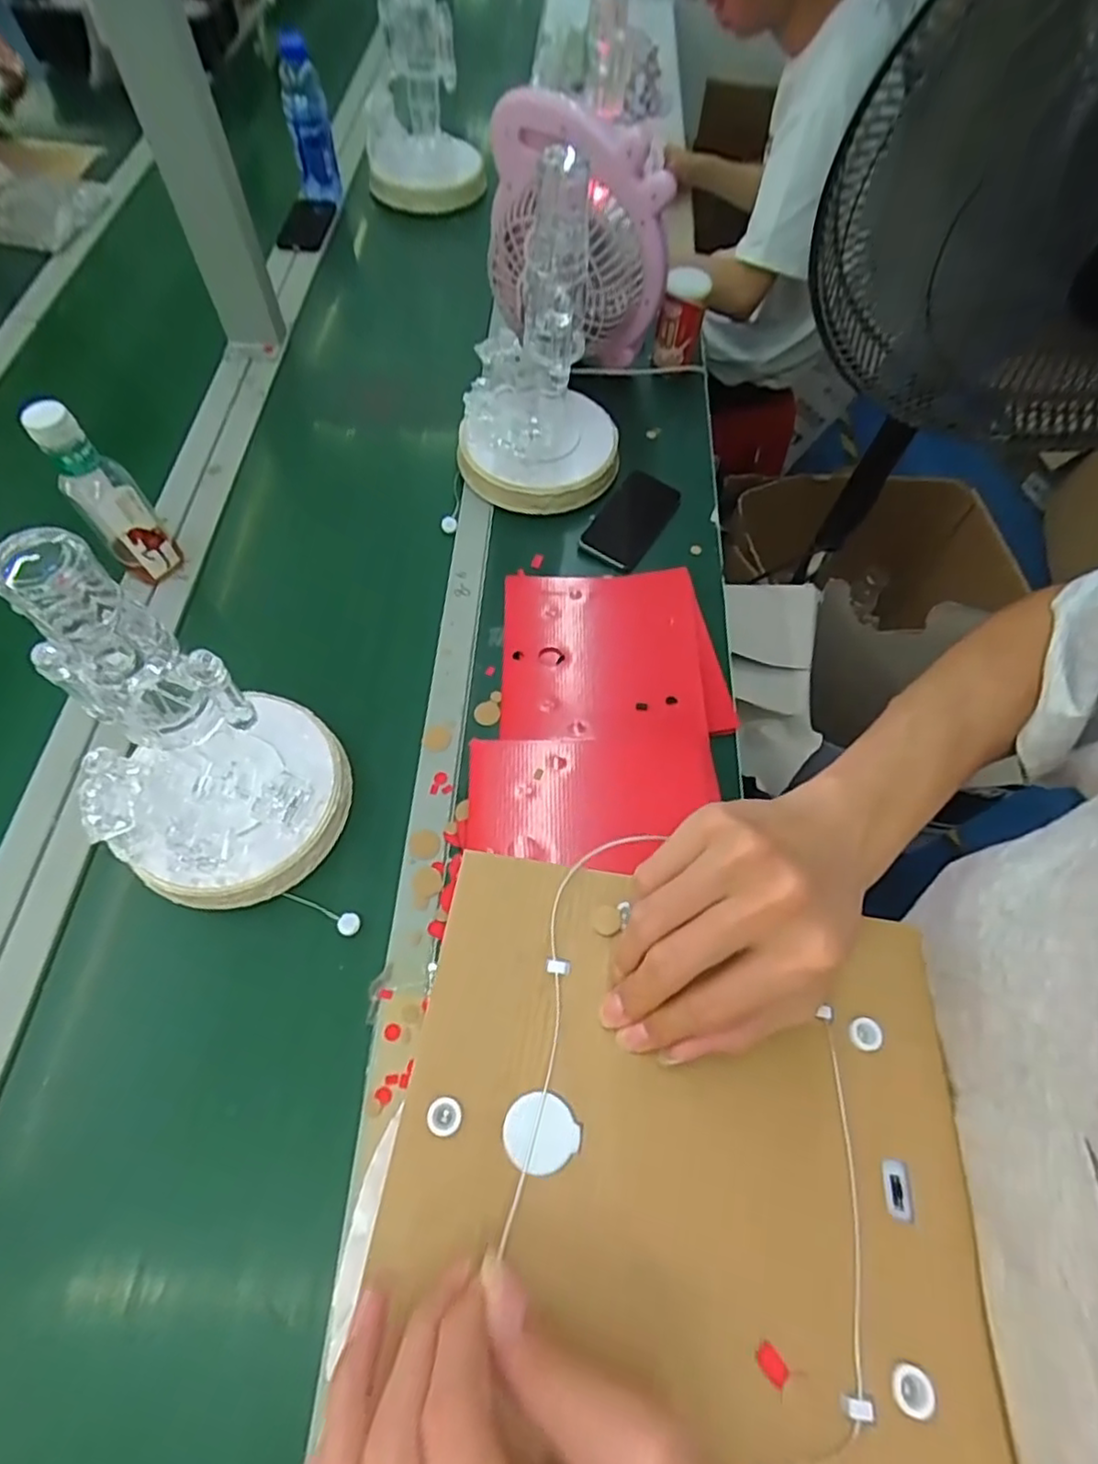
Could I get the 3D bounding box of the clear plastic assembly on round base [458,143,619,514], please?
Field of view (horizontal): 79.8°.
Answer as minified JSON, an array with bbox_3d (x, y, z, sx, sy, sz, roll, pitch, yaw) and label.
[{"bbox_3d":[-0.007,-0.440,0.768,0.206,0.306,0.177,2,63,-1],"label":"clear plastic assembly on round base"}]

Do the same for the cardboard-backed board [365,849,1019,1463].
[{"bbox_3d":[0.053,0.160,0.251,0.214,0.009,0.210,10,53,0],"label":"cardboard-backed board"}]

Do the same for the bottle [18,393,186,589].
[{"bbox_3d":[-0.469,-0.245,0.707,0.052,0.207,0.061,37,67,15],"label":"bottle"}]

